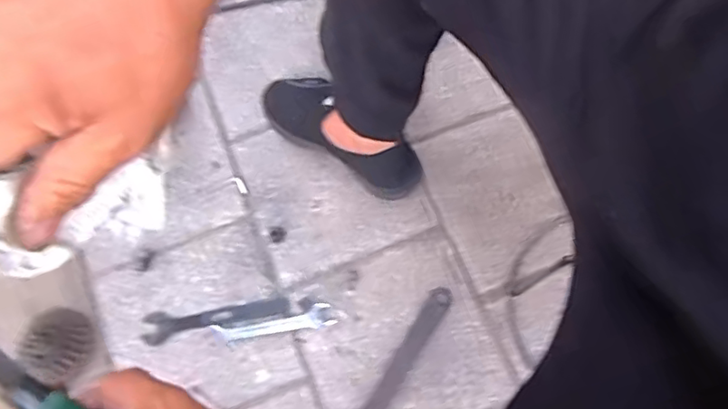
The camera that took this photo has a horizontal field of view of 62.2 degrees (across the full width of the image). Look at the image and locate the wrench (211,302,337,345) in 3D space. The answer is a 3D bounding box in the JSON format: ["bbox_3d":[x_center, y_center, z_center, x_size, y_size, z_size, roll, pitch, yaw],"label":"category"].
[{"bbox_3d":[-0.124,0.165,0.837,0.164,0.007,0.032,-9,71,-1],"label":"wrench"}]

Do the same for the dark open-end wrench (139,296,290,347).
[{"bbox_3d":[-0.207,0.159,0.843,0.200,0.008,0.042,-9,71,-1],"label":"dark open-end wrench"}]

